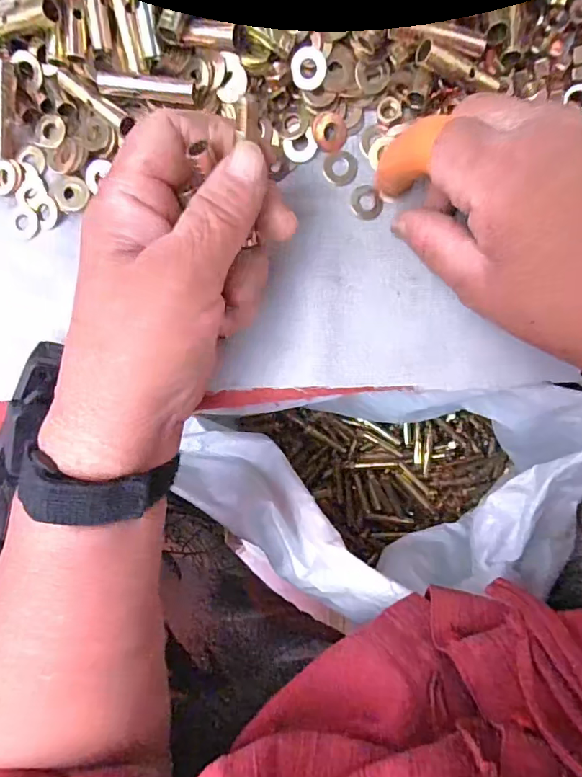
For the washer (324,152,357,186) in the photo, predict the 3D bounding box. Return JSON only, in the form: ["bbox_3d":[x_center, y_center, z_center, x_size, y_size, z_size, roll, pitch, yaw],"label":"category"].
[{"bbox_3d":[0.024,-0.109,0.243,0.016,0.004,0.017,0,93,4],"label":"washer"}]

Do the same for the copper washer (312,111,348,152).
[{"bbox_3d":[0.019,-0.125,0.240,0.016,0.007,0.016,-3,93,4],"label":"copper washer"}]

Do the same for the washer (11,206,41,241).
[{"bbox_3d":[-0.135,-0.084,0.251,0.016,0.004,0.014,42,95,1],"label":"washer"}]

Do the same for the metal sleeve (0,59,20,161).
[{"bbox_3d":[-0.140,-0.135,0.242,0.009,0.010,0.043,19,119,5],"label":"metal sleeve"}]

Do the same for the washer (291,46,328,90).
[{"bbox_3d":[0.008,-0.148,0.230,0.016,0.004,0.017,10,117,11],"label":"washer"}]

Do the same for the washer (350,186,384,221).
[{"bbox_3d":[0.037,-0.091,0.243,0.016,0.004,0.017,3,93,4],"label":"washer"}]

